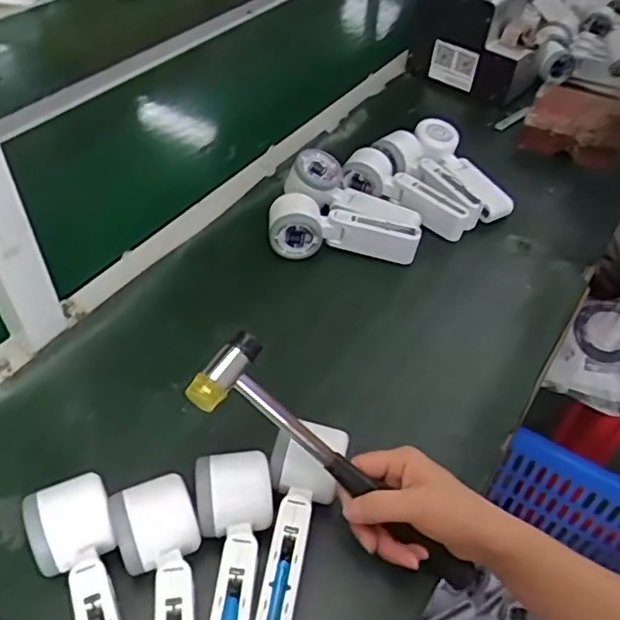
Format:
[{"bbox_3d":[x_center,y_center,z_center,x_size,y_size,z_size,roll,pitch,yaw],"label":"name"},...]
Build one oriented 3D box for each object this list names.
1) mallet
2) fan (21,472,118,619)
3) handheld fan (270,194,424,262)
[{"bbox_3d":[0.026,0.117,0.450,0.251,0.029,0.051,41,50,-6],"label":"mallet"},{"bbox_3d":[-0.150,0.195,0.412,0.060,0.050,0.166,-17,49,-19],"label":"fan"},{"bbox_3d":[0.039,-0.089,0.712,0.173,0.066,0.060,1,46,-3],"label":"handheld fan"}]

